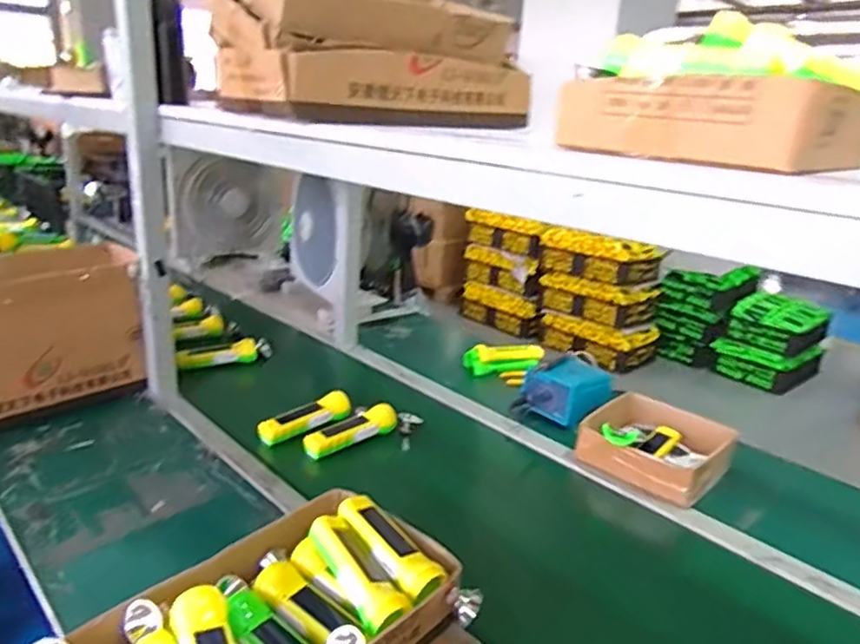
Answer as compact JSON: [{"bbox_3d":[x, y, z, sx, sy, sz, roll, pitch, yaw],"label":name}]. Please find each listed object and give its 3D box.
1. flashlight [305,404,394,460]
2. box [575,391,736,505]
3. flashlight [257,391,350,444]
[{"bbox_3d":[-0.139,0.185,1.099,0.171,0.044,0.052,-11,24,-35],"label":"flashlight"},{"bbox_3d":[0.394,0.210,1.099,0.213,0.069,0.222,18,24,36],"label":"box"},{"bbox_3d":[-0.218,0.176,1.162,0.059,0.043,0.191,20,25,39],"label":"flashlight"}]

